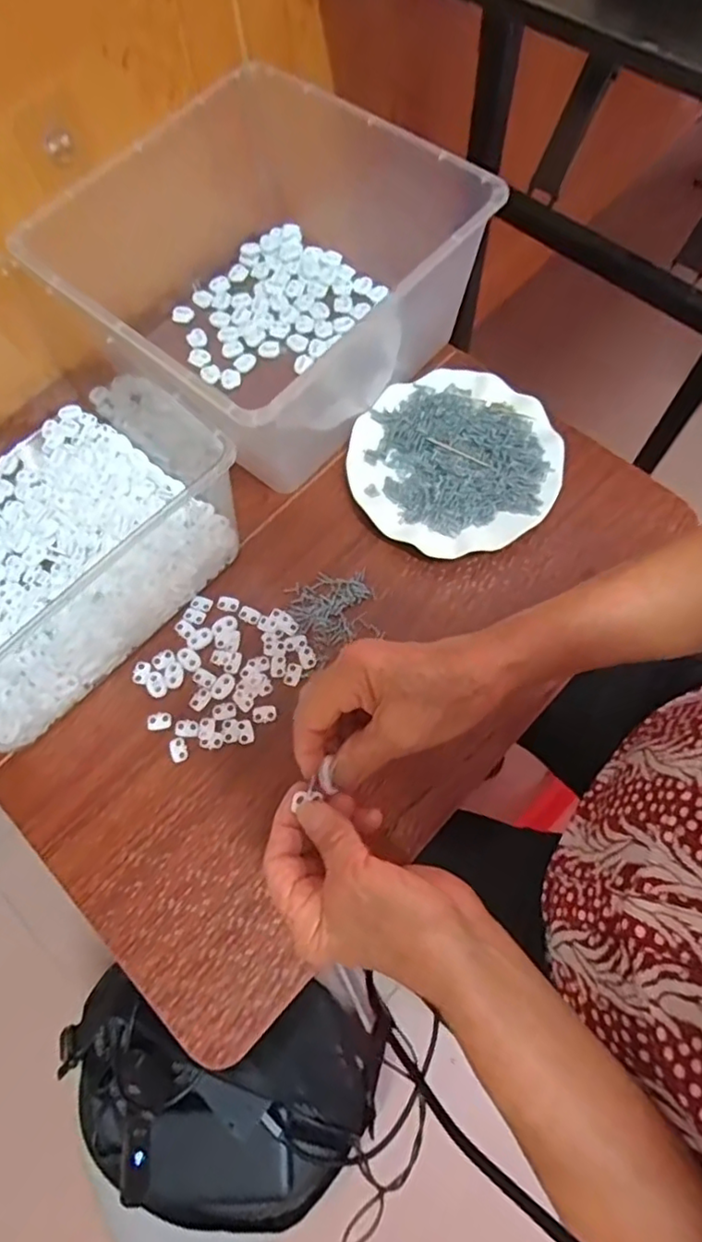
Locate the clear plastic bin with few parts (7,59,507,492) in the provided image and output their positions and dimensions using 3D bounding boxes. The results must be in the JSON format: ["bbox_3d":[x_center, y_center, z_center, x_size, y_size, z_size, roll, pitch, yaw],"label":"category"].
[{"bbox_3d":[-0.079,-0.310,0.565,0.318,0.155,0.310,39,76,16],"label":"clear plastic bin with few parts"}]

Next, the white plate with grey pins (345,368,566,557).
[{"bbox_3d":[0.089,-0.142,0.541,0.176,0.023,0.176,-1,69,2],"label":"white plate with grey pins"}]

